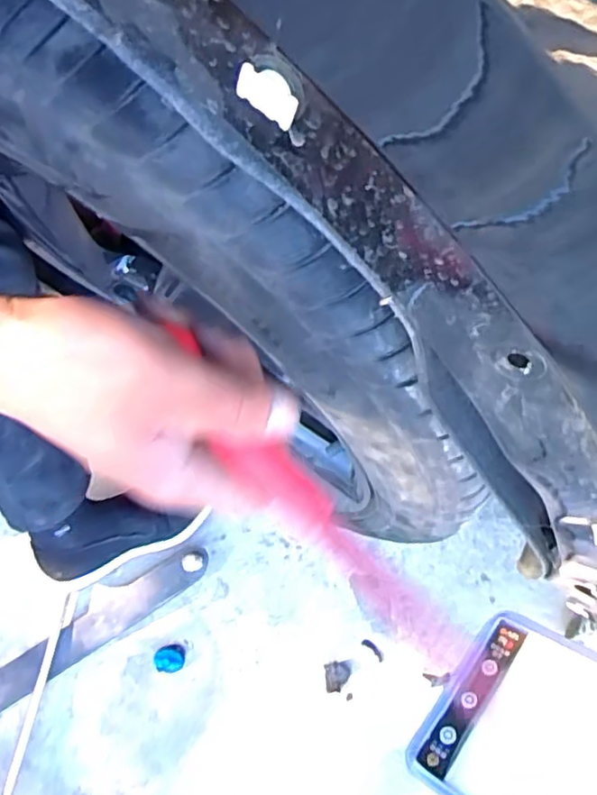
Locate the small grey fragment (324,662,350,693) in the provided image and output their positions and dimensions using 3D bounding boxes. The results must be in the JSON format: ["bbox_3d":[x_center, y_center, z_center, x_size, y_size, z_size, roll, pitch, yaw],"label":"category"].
[{"bbox_3d":[0.056,0.397,0.909,0.037,0.007,0.038,-6,77,-1],"label":"small grey fragment"}]

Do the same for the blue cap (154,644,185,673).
[{"bbox_3d":[-0.183,0.371,0.905,0.043,0.013,0.036,-10,77,-2],"label":"blue cap"}]

